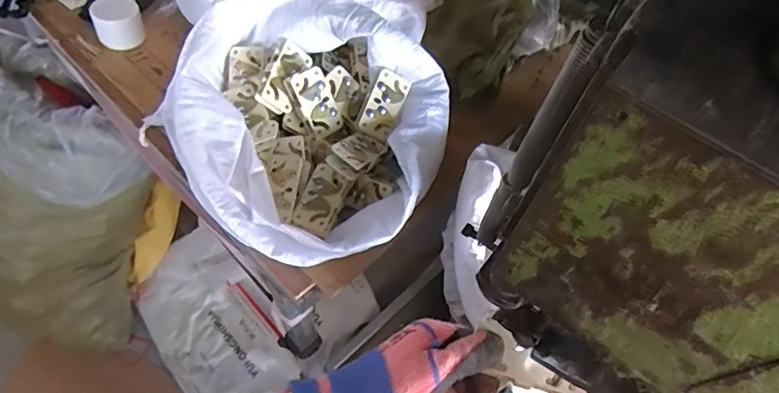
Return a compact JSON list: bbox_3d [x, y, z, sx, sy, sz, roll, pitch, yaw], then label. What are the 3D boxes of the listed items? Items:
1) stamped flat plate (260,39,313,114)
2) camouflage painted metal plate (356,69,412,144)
[{"bbox_3d":[-0.119,-0.140,0.599,0.039,0.005,0.079,33,70,-34],"label":"stamped flat plate"},{"bbox_3d":[-0.006,-0.110,0.610,0.040,0.006,0.082,28,84,-22],"label":"camouflage painted metal plate"}]

